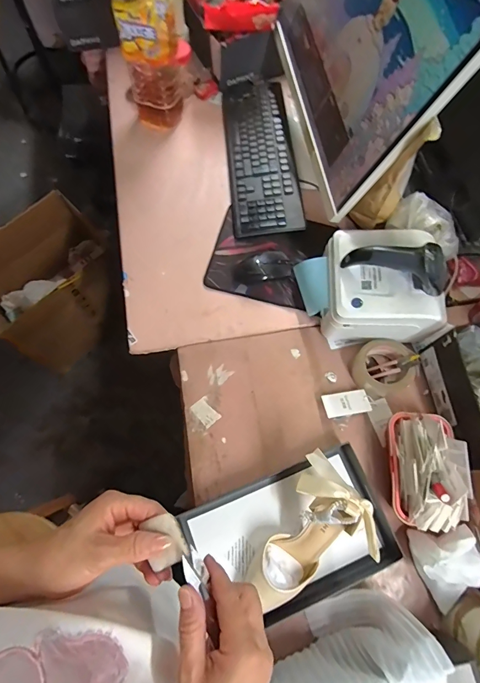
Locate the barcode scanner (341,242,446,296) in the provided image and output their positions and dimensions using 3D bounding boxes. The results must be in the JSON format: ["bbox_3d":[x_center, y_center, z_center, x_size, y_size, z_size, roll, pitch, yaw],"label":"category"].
[{"bbox_3d":[0.255,-0.128,0.563,0.162,0.069,0.050,23,71,7],"label":"barcode scanner"}]

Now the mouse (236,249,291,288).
[{"bbox_3d":[0.047,-0.151,0.722,0.108,0.034,0.058,-14,70,-7],"label":"mouse"}]

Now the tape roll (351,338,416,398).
[{"bbox_3d":[0.261,0.047,0.650,0.105,0.040,0.096,0,69,-1],"label":"tape roll"}]

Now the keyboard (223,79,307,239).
[{"bbox_3d":[0.045,-0.438,0.822,0.143,0.032,0.454,-4,69,-3],"label":"keyboard"}]

